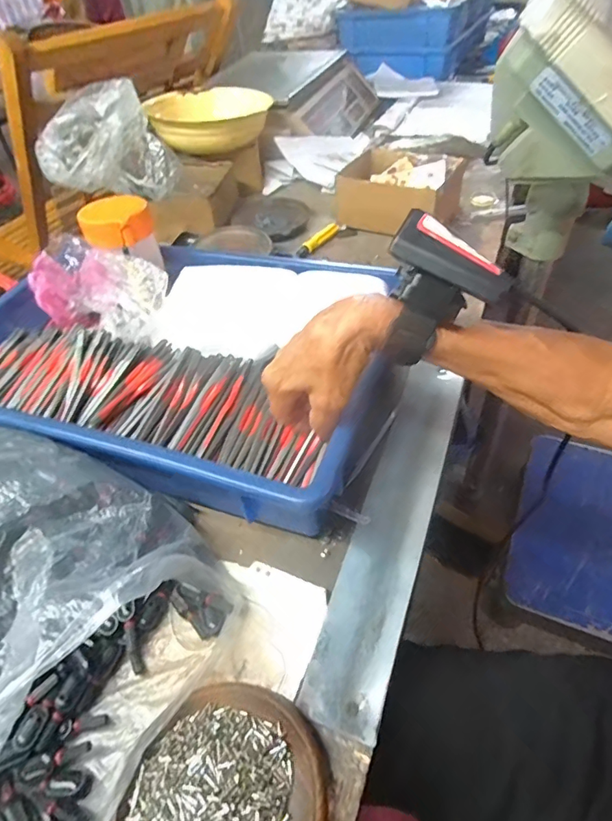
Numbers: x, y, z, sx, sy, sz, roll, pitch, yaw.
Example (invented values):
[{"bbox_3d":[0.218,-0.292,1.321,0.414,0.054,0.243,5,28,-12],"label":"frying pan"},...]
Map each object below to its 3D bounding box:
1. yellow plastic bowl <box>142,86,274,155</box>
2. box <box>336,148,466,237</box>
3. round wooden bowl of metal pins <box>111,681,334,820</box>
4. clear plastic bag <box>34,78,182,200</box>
[{"bbox_3d":[-0.147,-0.460,0.769,0.189,0.071,0.147,-18,48,-8],"label":"yellow plastic bowl"},{"bbox_3d":[0.126,-0.304,0.671,0.154,0.066,0.118,16,52,21],"label":"box"},{"bbox_3d":[-0.044,0.214,0.261,0.106,0.025,0.113,-4,48,4],"label":"round wooden bowl of metal pins"},{"bbox_3d":[-0.270,-0.353,0.647,0.169,0.101,0.138,-27,50,-16],"label":"clear plastic bag"}]

